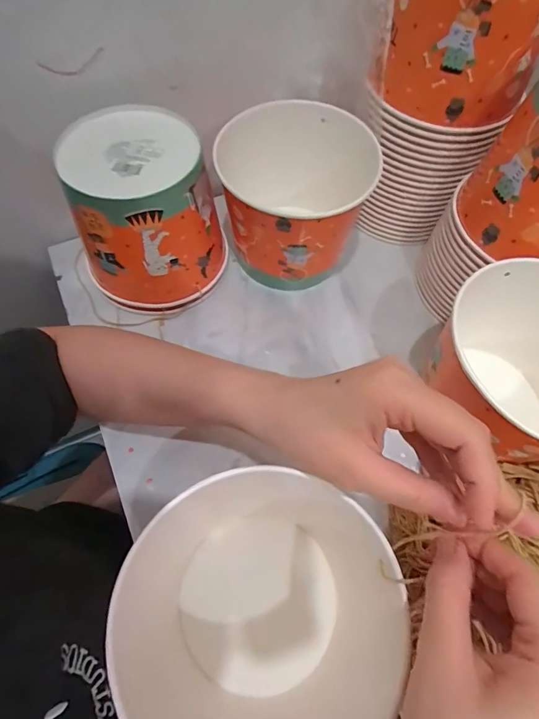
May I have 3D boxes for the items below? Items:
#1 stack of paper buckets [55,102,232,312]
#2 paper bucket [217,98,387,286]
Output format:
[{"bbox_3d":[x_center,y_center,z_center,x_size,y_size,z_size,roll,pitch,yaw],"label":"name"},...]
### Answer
[{"bbox_3d":[-0.132,-0.153,0.437,0.137,0.148,0.150,-23,67,-12],"label":"stack of paper buckets"},{"bbox_3d":[0.021,-0.166,0.455,0.139,0.142,0.148,1,64,-1],"label":"paper bucket"}]

